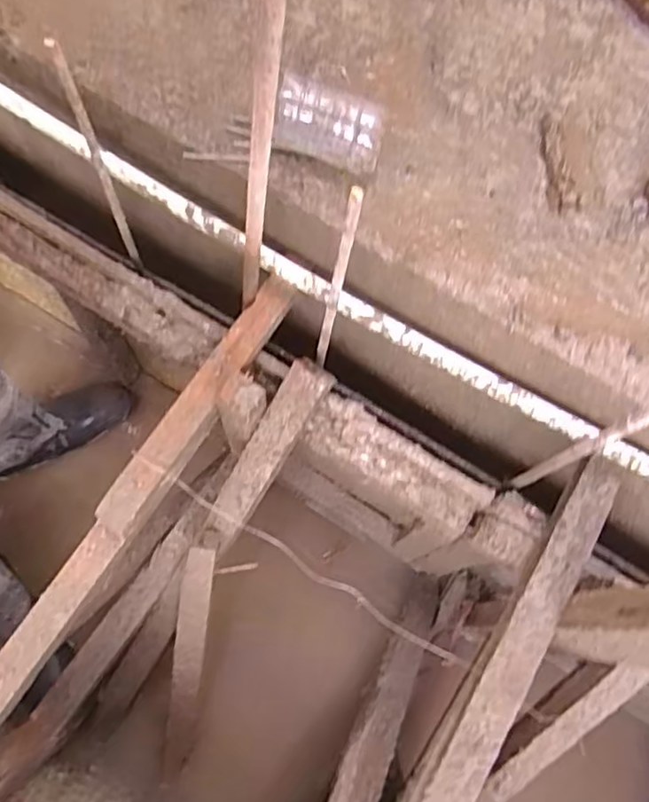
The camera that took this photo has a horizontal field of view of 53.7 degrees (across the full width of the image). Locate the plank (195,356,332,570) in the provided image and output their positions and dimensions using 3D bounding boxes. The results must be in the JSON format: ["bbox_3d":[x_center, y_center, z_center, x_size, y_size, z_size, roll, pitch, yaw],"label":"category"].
[{"bbox_3d":[-0.084,0.079,0.819,0.052,0.034,0.291,34,111,8],"label":"plank"}]

